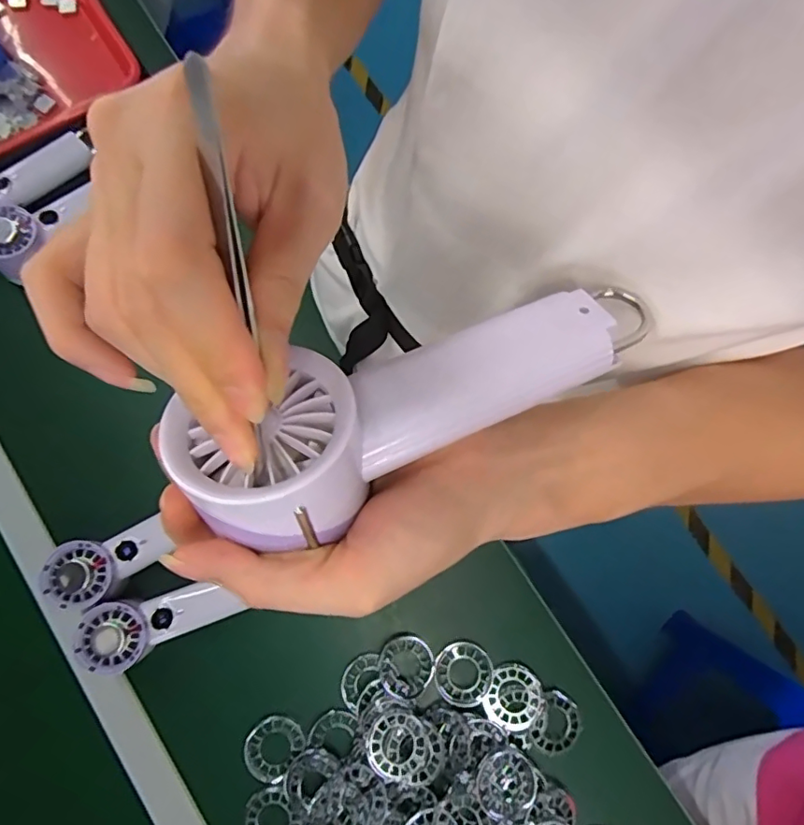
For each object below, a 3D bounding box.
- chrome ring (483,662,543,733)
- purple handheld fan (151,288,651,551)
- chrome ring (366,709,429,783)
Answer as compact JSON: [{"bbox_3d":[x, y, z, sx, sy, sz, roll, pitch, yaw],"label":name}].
[{"bbox_3d":[0.112,0.288,0.561,0.055,0.012,0.059,0,79,0],"label":"chrome ring"},{"bbox_3d":[0.012,-0.009,0.208,0.185,0.036,0.054,-25,79,-23],"label":"purple handheld fan"},{"bbox_3d":[-0.004,0.319,0.532,0.058,0.006,0.057,4,64,-7],"label":"chrome ring"}]

